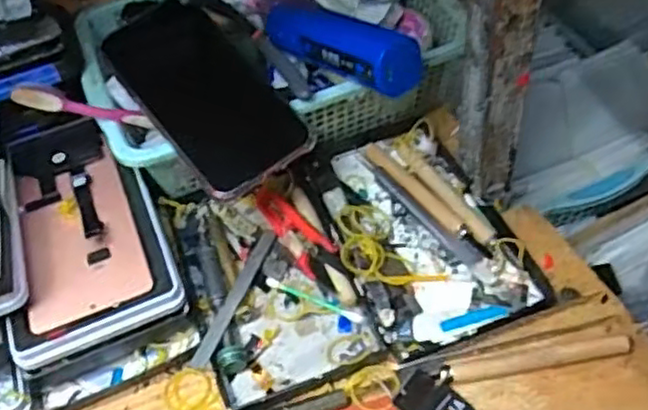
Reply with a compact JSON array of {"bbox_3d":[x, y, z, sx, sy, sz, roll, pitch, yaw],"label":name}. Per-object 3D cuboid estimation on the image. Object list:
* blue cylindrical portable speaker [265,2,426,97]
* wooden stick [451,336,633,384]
[{"bbox_3d":[0.007,-0.110,0.468,0.032,0.032,0.137,-37,46,-23],"label":"blue cylindrical portable speaker"},{"bbox_3d":[0.125,0.088,0.394,0.103,0.007,0.011,-10,50,-1],"label":"wooden stick"}]

